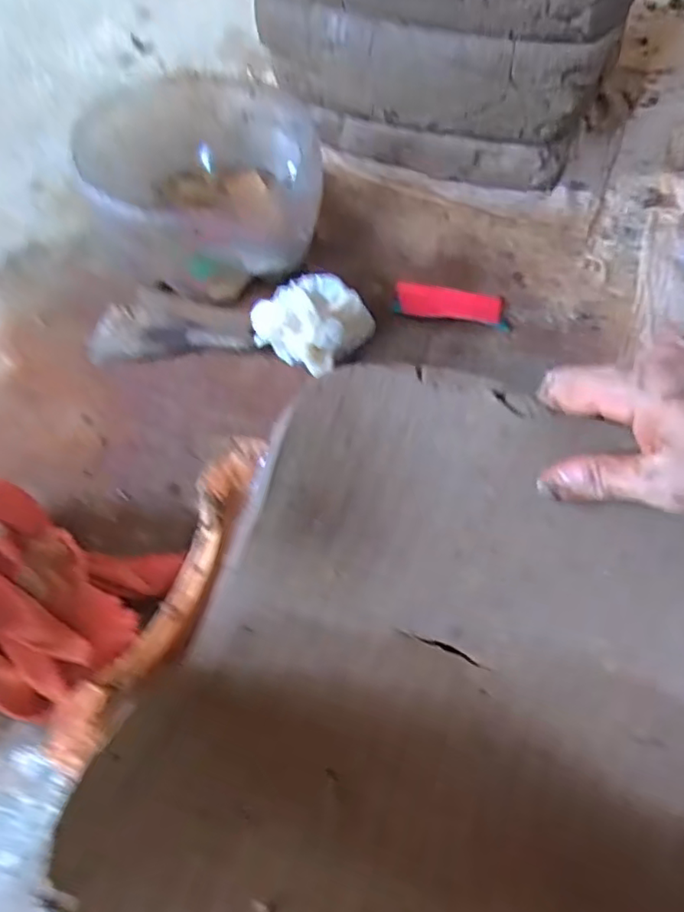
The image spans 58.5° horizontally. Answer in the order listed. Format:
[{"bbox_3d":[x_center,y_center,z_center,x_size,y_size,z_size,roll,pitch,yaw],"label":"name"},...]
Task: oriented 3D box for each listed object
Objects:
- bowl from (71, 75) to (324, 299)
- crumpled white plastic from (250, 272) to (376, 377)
[{"bbox_3d":[-0.150,-0.300,0.675,0.243,0.128,0.250,0,59,0],"label":"bowl"},{"bbox_3d":[-0.028,-0.133,0.595,0.105,0.089,0.102,22,61,13],"label":"crumpled white plastic"}]

